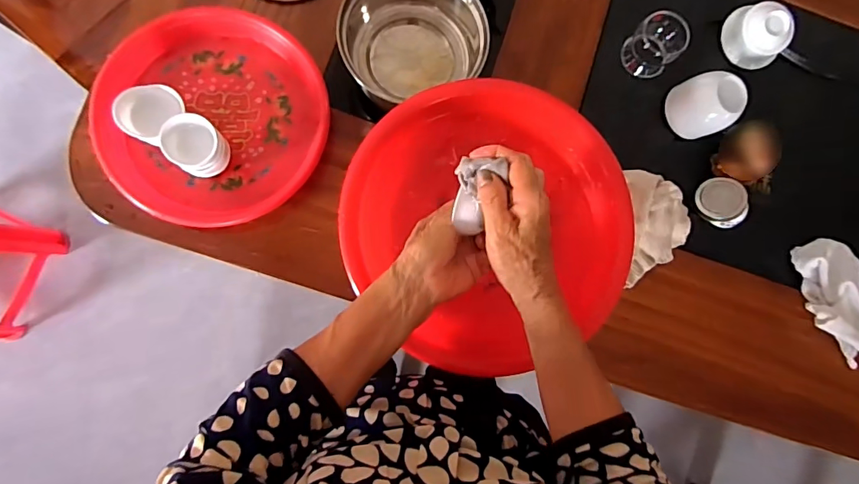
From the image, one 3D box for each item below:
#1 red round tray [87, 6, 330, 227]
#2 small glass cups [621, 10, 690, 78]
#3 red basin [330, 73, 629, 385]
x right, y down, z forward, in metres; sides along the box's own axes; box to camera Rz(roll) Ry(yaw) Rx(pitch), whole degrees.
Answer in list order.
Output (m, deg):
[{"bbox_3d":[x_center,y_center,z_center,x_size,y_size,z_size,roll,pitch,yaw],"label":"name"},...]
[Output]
[{"bbox_3d":[-0.253,-0.150,0.541,0.255,0.029,0.252,-1,84,-6],"label":"red round tray"},{"bbox_3d":[0.293,-0.256,0.592,0.052,0.055,0.063,-33,88,-8],"label":"small glass cups"},{"bbox_3d":[0.060,-0.019,0.517,0.295,0.092,0.294,1,84,-6],"label":"red basin"}]

